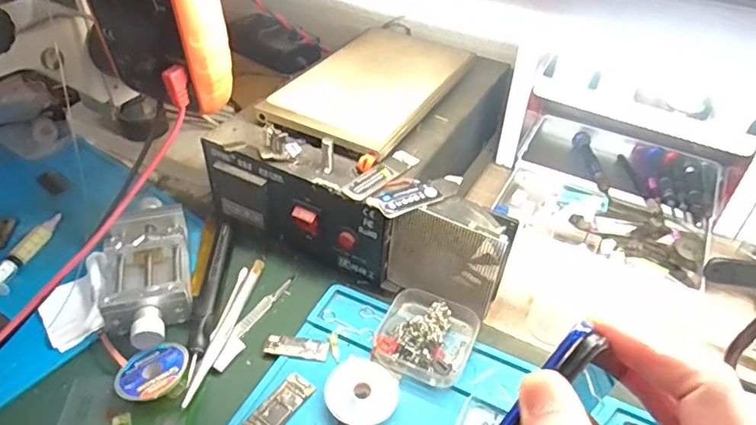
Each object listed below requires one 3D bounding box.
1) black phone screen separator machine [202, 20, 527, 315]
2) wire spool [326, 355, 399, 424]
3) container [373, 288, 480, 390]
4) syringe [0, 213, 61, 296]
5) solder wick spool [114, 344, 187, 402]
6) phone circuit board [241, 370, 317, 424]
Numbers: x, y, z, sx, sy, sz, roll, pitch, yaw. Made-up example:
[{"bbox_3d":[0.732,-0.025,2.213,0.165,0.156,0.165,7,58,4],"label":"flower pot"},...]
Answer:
[{"bbox_3d":[0.015,-0.054,0.469,0.240,0.102,0.223,19,45,18],"label":"black phone screen separator machine"},{"bbox_3d":[-0.011,0.115,0.346,0.043,0.011,0.046,1,42,-1],"label":"wire spool"},{"bbox_3d":[0.034,0.085,0.375,0.062,0.021,0.064,17,44,15],"label":"container"},{"bbox_3d":[-0.285,0.044,0.411,0.013,0.016,0.129,10,43,8],"label":"syringe"},{"bbox_3d":[-0.146,0.105,0.352,0.036,0.014,0.044,35,51,30],"label":"solder wick spool"},{"bbox_3d":[-0.067,0.128,0.337,0.022,0.004,0.065,27,48,24],"label":"phone circuit board"}]

